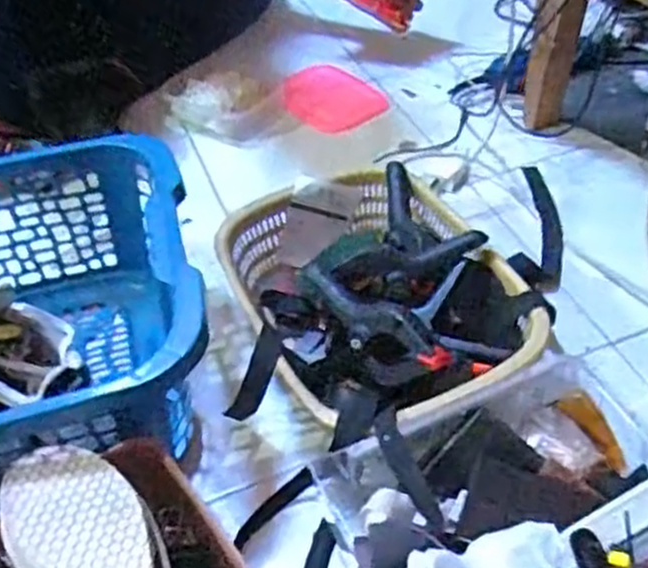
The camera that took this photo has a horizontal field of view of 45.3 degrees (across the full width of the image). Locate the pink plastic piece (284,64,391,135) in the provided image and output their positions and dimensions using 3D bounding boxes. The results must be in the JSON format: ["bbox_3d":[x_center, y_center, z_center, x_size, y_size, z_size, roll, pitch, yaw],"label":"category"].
[{"bbox_3d":[0.007,-0.278,1.158,0.134,0.010,0.151,-34,61,-28],"label":"pink plastic piece"}]

